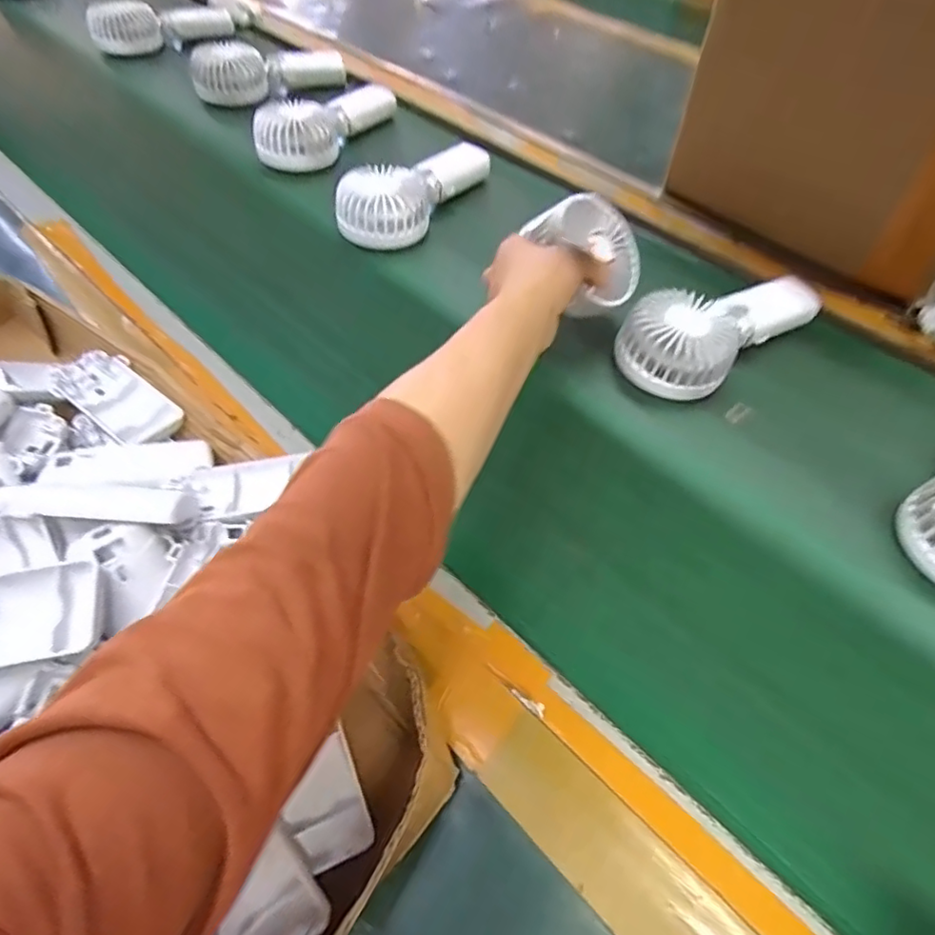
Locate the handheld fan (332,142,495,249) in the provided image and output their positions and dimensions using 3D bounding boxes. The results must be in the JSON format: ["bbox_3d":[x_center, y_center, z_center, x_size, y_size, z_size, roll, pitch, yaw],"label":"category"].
[{"bbox_3d":[-0.056,-0.279,0.602,0.079,0.059,0.188,28,59,18],"label":"handheld fan"}]

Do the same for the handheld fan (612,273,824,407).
[{"bbox_3d":[0.207,-0.117,0.474,0.183,0.044,0.086,-32,61,-21],"label":"handheld fan"}]

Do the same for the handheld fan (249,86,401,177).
[{"bbox_3d":[-0.162,-0.392,0.678,0.079,0.066,0.178,27,59,18],"label":"handheld fan"}]

